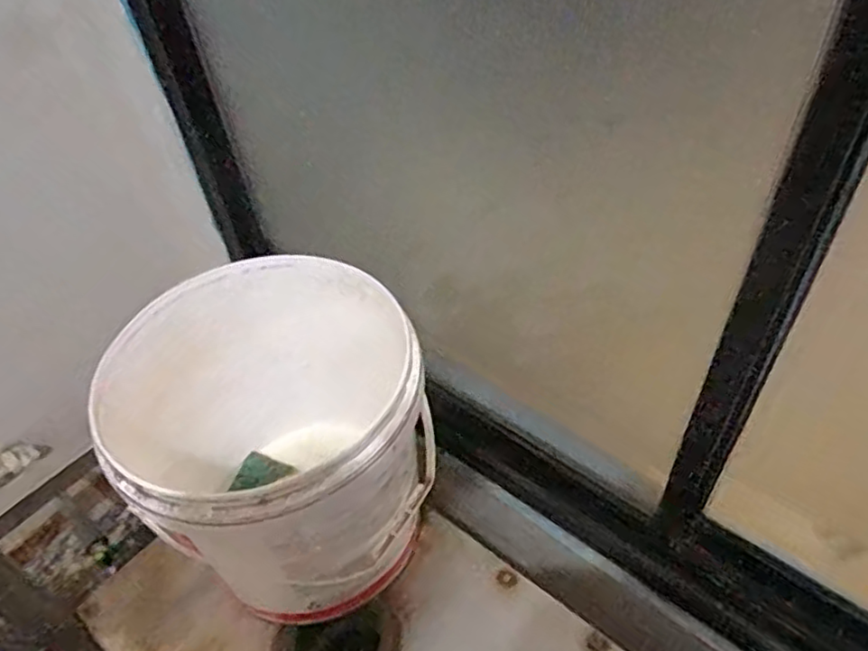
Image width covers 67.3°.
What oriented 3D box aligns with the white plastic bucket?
[{"bbox_3d":[-0.166,0.136,0.730,0.314,0.313,0.305,-3,48,3],"label":"white plastic bucket"}]

